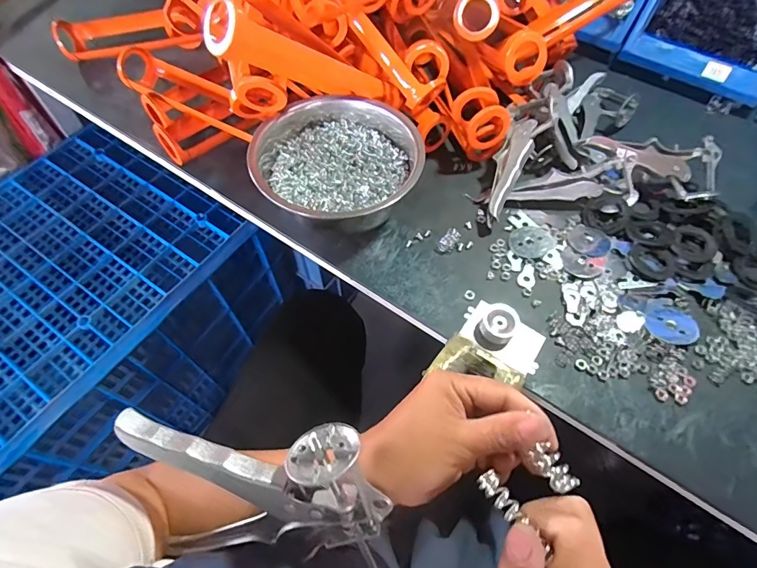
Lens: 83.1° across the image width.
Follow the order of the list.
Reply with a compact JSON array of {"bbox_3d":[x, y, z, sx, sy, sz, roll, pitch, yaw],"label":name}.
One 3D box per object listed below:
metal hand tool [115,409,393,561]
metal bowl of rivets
[{"bbox_3d":[-0.074,0.128,0.269,0.152,0.085,0.067,1,59,1],"label":"metal hand tool"},{"bbox_3d":[-0.042,-0.139,0.497,0.179,0.079,0.177,0,59,0],"label":"metal bowl of rivets"}]

